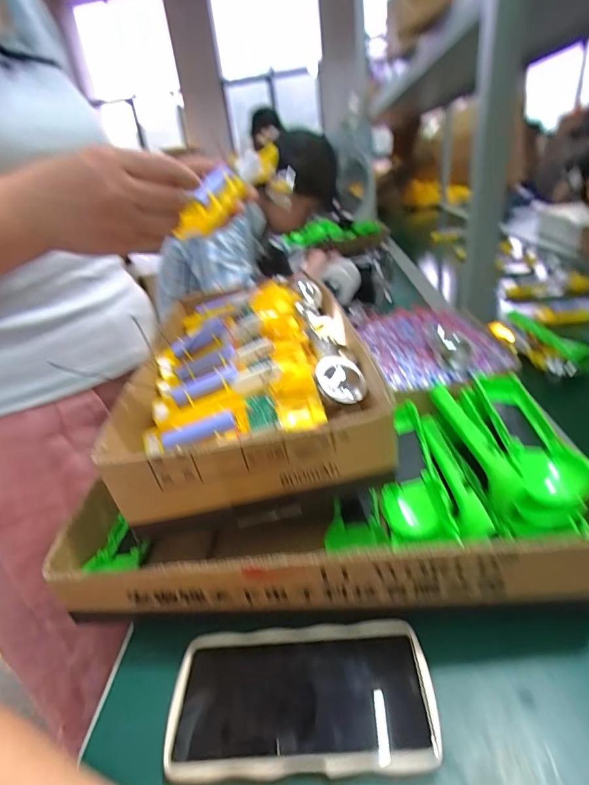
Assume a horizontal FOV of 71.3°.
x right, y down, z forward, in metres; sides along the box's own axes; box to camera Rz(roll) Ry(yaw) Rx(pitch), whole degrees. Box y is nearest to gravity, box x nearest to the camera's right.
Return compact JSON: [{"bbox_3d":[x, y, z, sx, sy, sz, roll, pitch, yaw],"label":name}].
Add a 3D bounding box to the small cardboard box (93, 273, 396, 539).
[{"bbox_3d":[-0.047,-0.013,0.414,0.218,0.076,0.291,-9,29,-2],"label":"small cardboard box"}]

